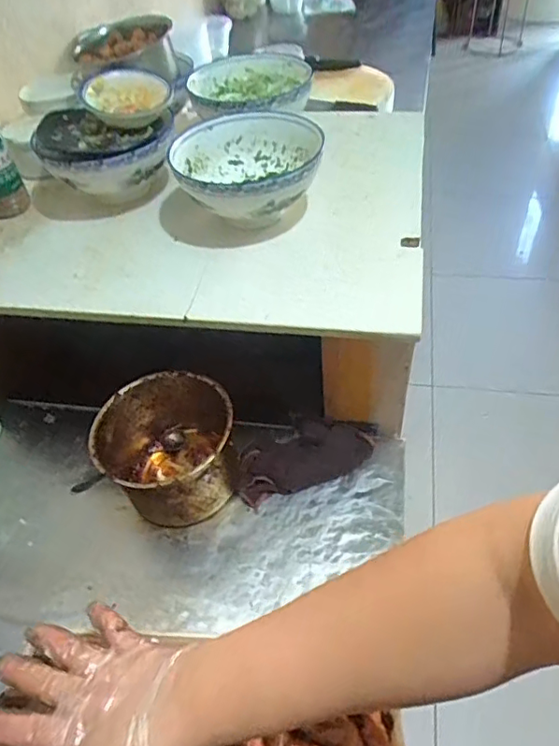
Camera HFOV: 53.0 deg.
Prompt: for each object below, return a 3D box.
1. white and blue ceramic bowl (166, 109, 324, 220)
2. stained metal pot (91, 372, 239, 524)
[{"bbox_3d":[-0.041,-0.265,0.758,0.194,0.112,0.195,-3,47,3],"label":"white and blue ceramic bowl"},{"bbox_3d":[-0.141,0.103,0.738,0.163,0.131,0.164,-3,47,3],"label":"stained metal pot"}]

